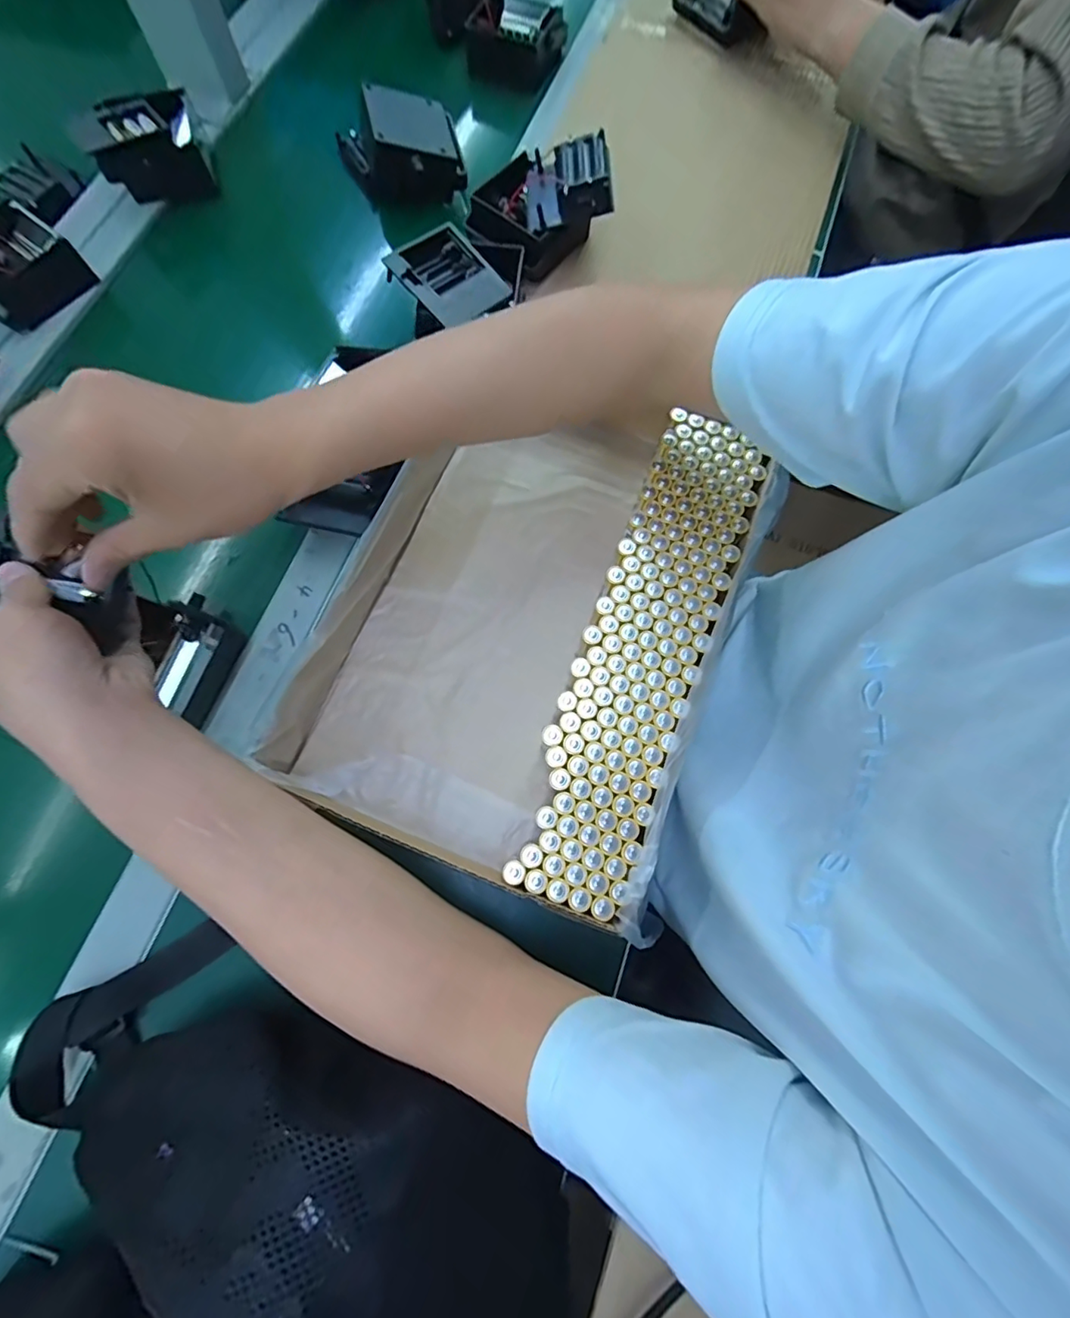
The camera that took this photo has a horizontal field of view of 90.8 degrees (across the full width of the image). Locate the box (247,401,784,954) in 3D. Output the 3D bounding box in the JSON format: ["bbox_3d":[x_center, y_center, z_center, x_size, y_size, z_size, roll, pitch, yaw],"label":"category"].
[{"bbox_3d":[-0.003,-0.032,0.389,0.272,0.056,0.359,19,76,6],"label":"box"}]

